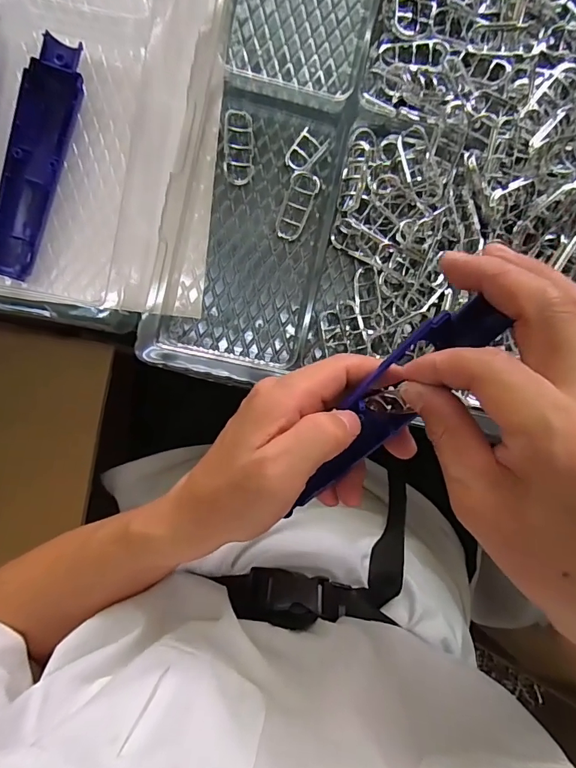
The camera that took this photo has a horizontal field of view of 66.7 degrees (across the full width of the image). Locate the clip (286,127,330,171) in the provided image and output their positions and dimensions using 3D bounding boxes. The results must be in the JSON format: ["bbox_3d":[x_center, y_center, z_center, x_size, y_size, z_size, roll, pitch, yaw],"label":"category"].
[{"bbox_3d":[0.014,-0.179,0.337,0.022,0.008,0.034,35,90,-6],"label":"clip"}]

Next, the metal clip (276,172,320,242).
[{"bbox_3d":[0.007,-0.138,0.336,0.022,0.009,0.052,23,91,-6],"label":"metal clip"}]

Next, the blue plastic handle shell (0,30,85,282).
[{"bbox_3d":[-0.182,-0.160,0.318,0.038,0.019,0.168,16,92,-6],"label":"blue plastic handle shell"}]

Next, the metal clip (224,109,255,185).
[{"bbox_3d":[-0.037,-0.179,0.332,0.023,0.008,0.056,2,93,-5],"label":"metal clip"}]

